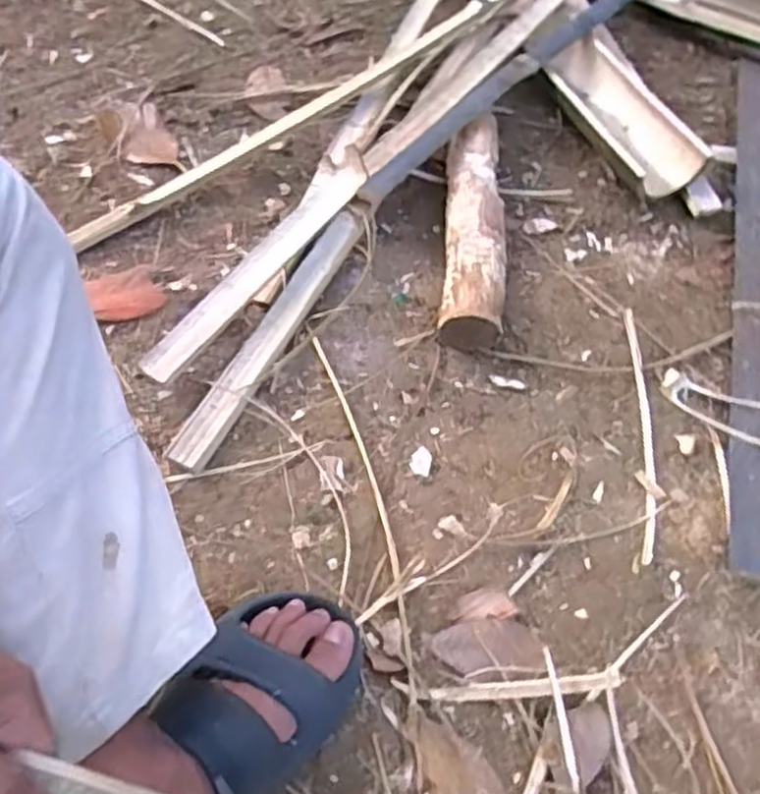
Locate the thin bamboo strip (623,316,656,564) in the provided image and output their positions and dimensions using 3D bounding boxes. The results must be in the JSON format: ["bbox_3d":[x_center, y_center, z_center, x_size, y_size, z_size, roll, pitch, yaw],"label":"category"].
[{"bbox_3d":[0.250,0.028,0.720,0.019,0.012,0.271,8,57,0],"label":"thin bamboo strip"}]

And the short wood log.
[{"bbox_3d":[0.100,-0.185,0.816,0.066,0.059,0.302,6,57,-1],"label":"short wood log"}]

